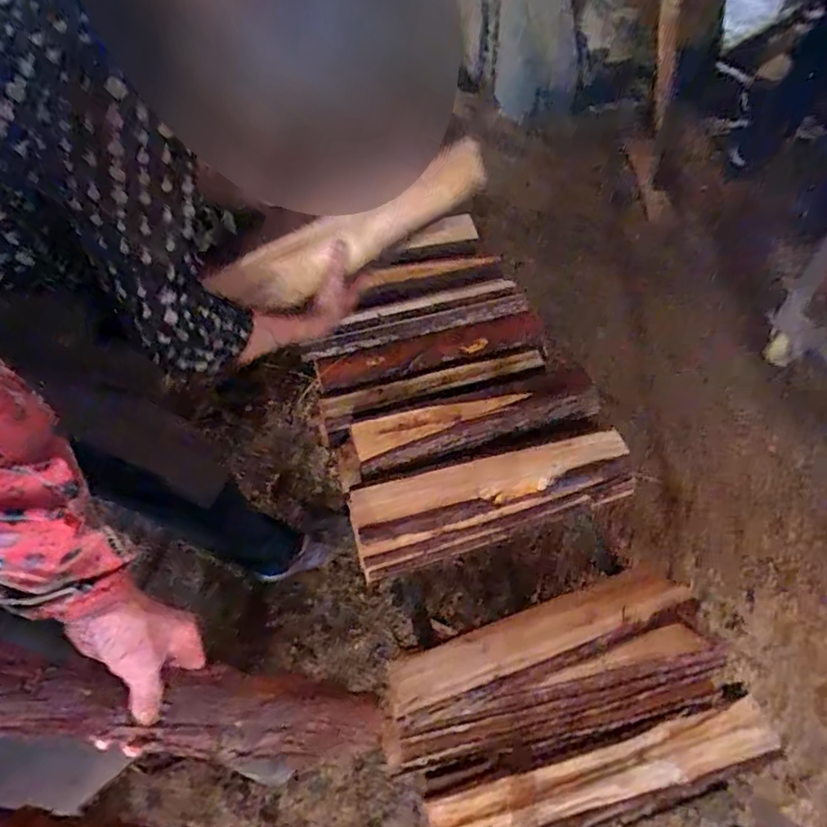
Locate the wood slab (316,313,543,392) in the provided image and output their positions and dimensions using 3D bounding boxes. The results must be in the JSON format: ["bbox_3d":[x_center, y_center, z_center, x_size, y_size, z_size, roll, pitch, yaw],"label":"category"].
[{"bbox_3d":[0.045,-0.140,1.267,0.539,0.107,0.111,-11,51,-5],"label":"wood slab"}]

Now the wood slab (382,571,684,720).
[{"bbox_3d":[0.207,0.355,0.868,0.514,0.069,0.103,-16,51,-9],"label":"wood slab"}]

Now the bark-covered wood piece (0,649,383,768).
[{"bbox_3d":[-0.236,0.262,0.476,0.491,0.024,0.069,26,47,-30],"label":"bark-covered wood piece"}]

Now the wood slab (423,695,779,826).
[{"bbox_3d":[0.270,0.527,0.756,0.497,0.072,0.097,-12,51,-7],"label":"wood slab"}]

